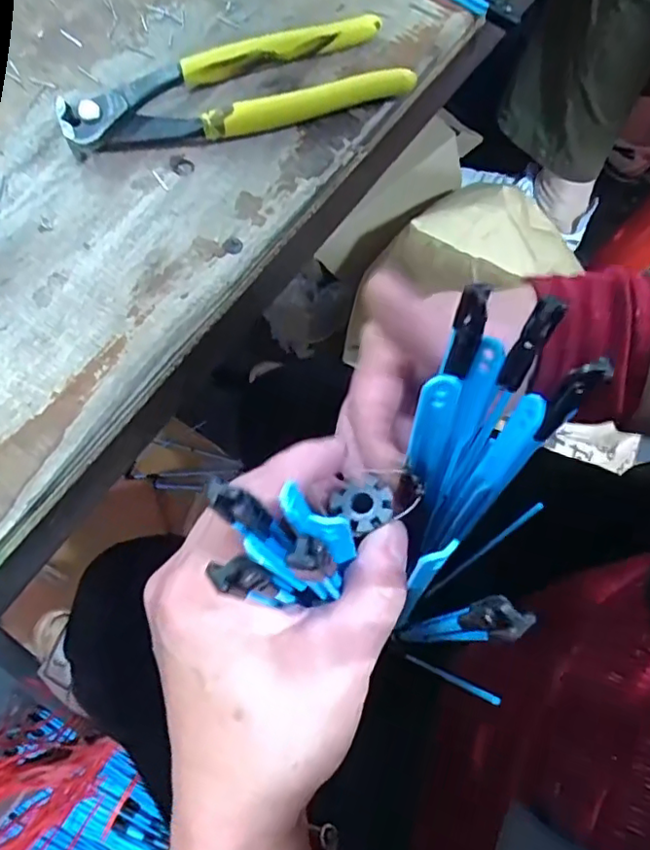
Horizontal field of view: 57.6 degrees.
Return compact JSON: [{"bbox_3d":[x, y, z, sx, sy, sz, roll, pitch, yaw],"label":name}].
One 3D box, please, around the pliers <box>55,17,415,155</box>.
[{"bbox_3d":[-0.043,-0.163,0.285,0.162,0.015,0.049,-17,72,-9],"label":"pliers"}]

